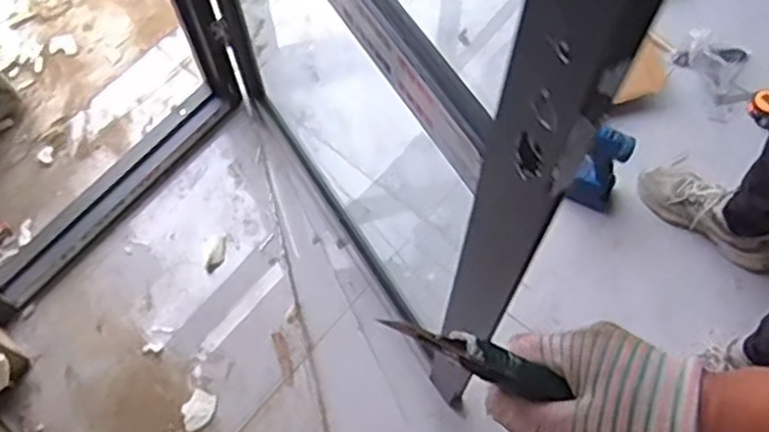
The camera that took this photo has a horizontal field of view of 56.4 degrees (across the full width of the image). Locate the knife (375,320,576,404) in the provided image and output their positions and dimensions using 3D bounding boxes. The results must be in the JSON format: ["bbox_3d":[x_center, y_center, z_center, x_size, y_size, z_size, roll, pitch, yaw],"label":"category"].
[{"bbox_3d":[0.055,0.081,0.411,0.123,0.019,0.018,27,63,-28],"label":"knife"}]

